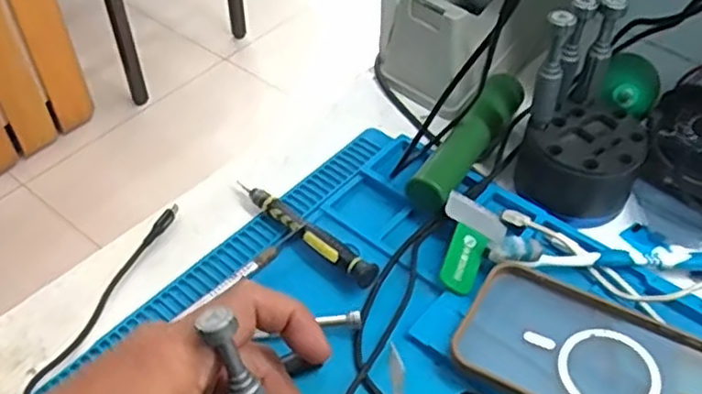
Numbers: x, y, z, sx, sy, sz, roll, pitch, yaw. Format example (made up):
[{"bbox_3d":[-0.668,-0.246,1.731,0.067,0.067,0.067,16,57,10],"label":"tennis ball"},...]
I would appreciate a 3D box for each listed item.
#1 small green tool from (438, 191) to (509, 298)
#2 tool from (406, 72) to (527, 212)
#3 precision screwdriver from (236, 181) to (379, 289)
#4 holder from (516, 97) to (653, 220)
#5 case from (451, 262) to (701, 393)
[{"bbox_3d":[0.071,0.028,0.448,0.042,0.011,0.064,35,66,7],"label":"small green tool"},{"bbox_3d":[0.091,-0.042,0.509,0.030,0.033,0.155,25,52,21],"label":"tool"},{"bbox_3d":[-0.033,0.020,0.458,0.016,0.019,0.130,-36,56,-29],"label":"precision screwdriver"},{"bbox_3d":[0.162,-0.027,0.491,0.078,0.054,0.071,0,47,0],"label":"holder"},{"bbox_3d":[0.146,0.094,0.390,0.163,0.018,0.088,22,51,19],"label":"case"}]

